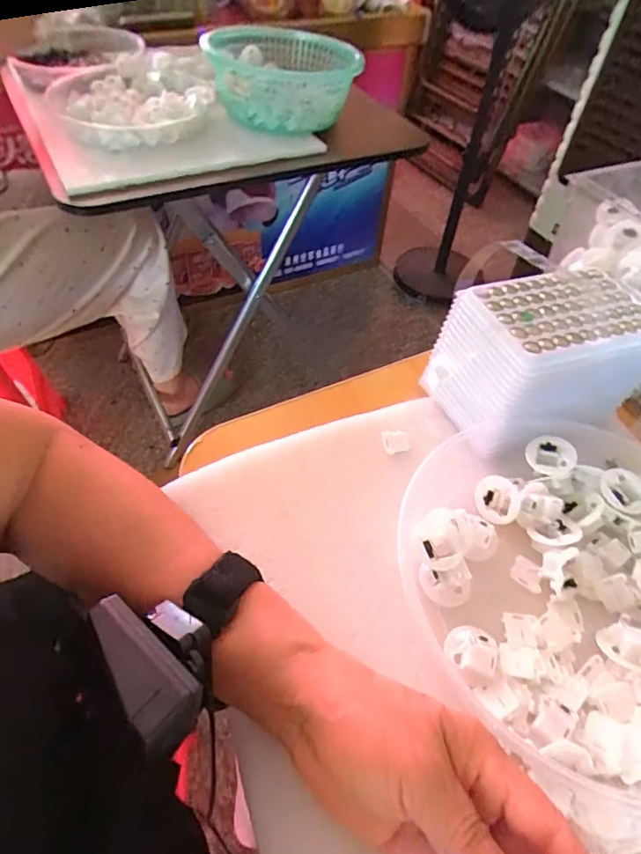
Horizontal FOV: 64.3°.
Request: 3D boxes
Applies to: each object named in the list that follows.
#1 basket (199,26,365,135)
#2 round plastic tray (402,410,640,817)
[{"bbox_3d":[-0.062,-0.563,0.827,0.210,0.105,0.216,-13,55,-13],"label":"basket"},{"bbox_3d":[0.172,0.095,0.321,0.228,0.050,0.222,2,51,-3],"label":"round plastic tray"}]

